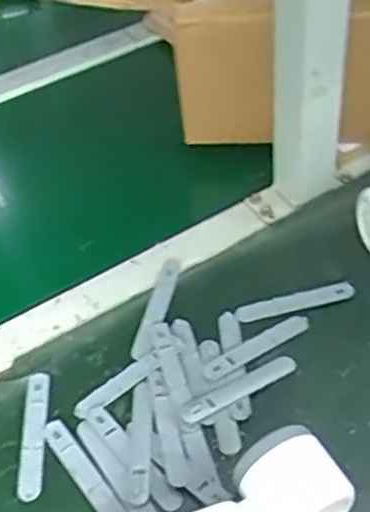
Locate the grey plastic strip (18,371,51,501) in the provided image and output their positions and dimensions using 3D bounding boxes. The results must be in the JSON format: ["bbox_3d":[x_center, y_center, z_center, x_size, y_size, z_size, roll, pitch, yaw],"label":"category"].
[{"bbox_3d":[-0.109,0.127,0.505,0.017,0.006,0.095,-4,49,1],"label":"grey plastic strip"}]

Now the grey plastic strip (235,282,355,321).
[{"bbox_3d":[0.088,0.036,0.564,0.094,0.005,0.017,-13,49,-1],"label":"grey plastic strip"}]

